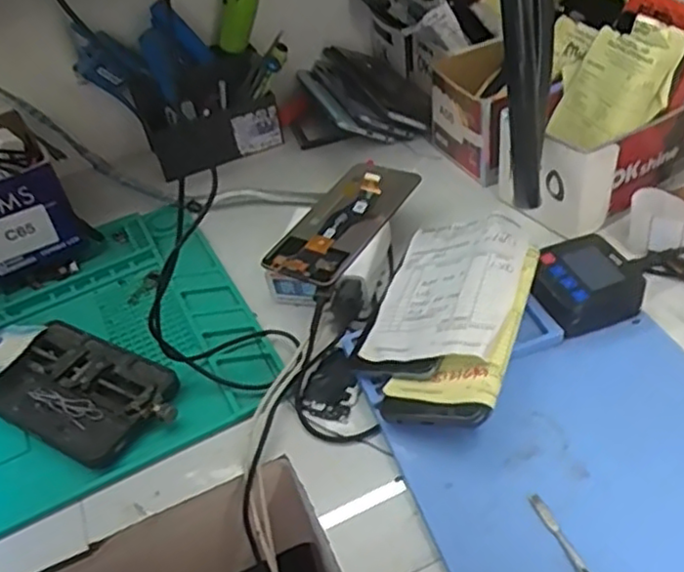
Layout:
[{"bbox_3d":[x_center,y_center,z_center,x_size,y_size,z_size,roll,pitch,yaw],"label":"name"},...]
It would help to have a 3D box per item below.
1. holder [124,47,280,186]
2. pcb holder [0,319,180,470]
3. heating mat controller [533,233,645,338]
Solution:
[{"bbox_3d":[-0.146,-0.189,0.755,0.144,0.094,0.061,-21,43,-11],"label":"holder"},{"bbox_3d":[-0.201,0.078,0.525,0.158,0.018,0.089,21,50,28],"label":"pcb holder"},{"bbox_3d":[0.183,-0.001,0.524,0.082,0.033,0.068,-18,44,-11],"label":"heating mat controller"}]

